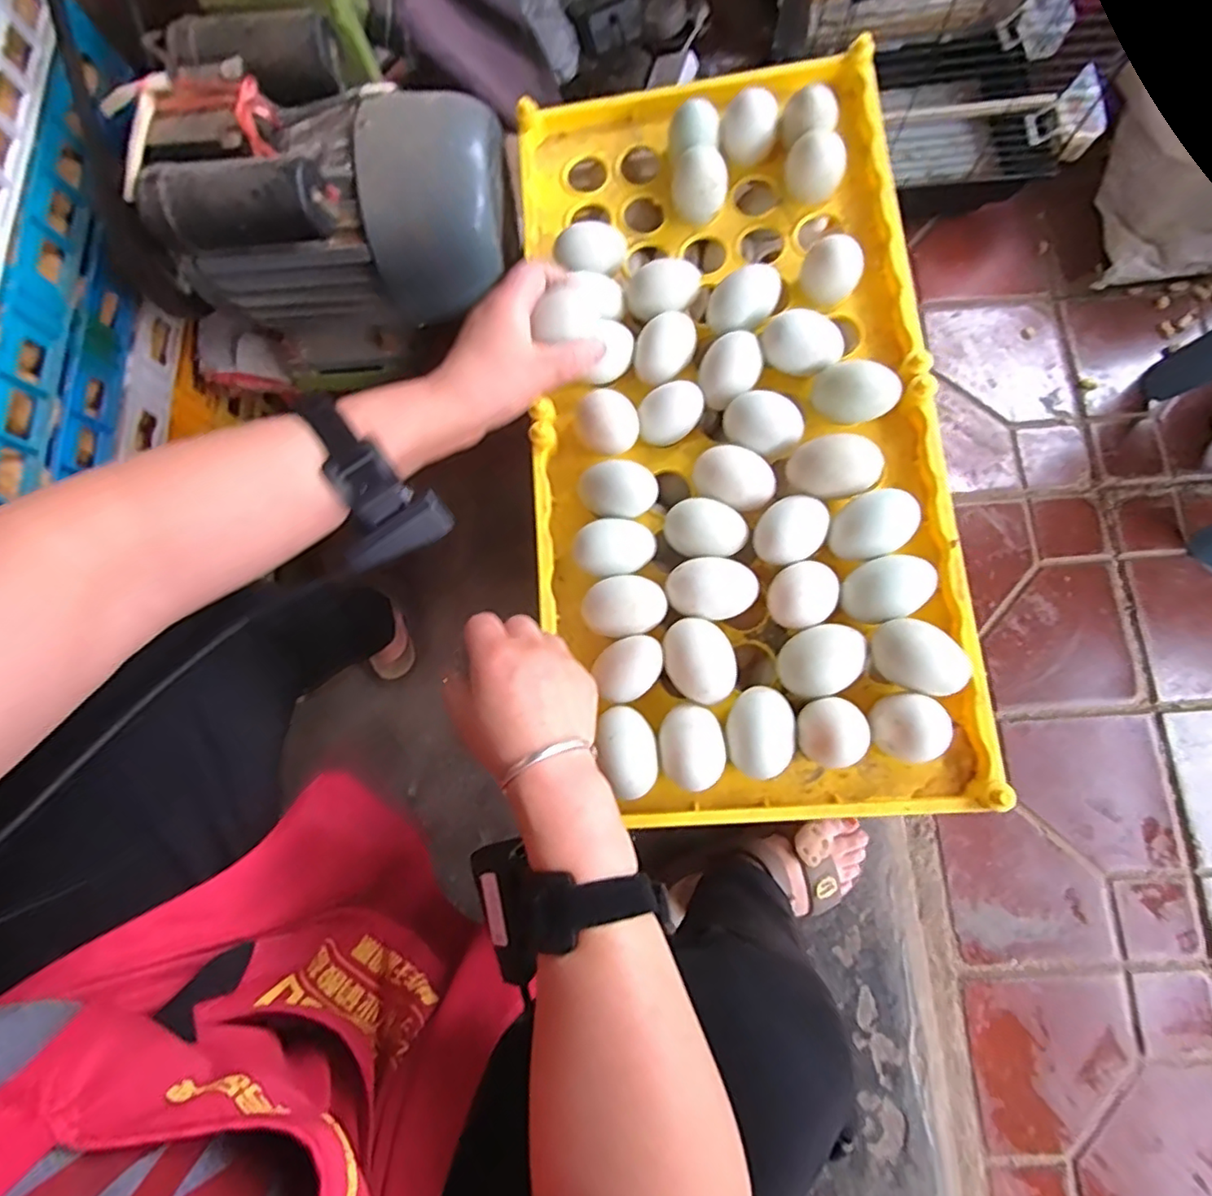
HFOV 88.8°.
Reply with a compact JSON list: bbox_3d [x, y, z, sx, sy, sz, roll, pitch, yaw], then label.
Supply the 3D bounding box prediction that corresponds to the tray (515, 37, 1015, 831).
[{"bbox_3d":[0.088,-0.142,0.471,0.287,0.075,0.591,-4,77,-2],"label":"tray"}]

